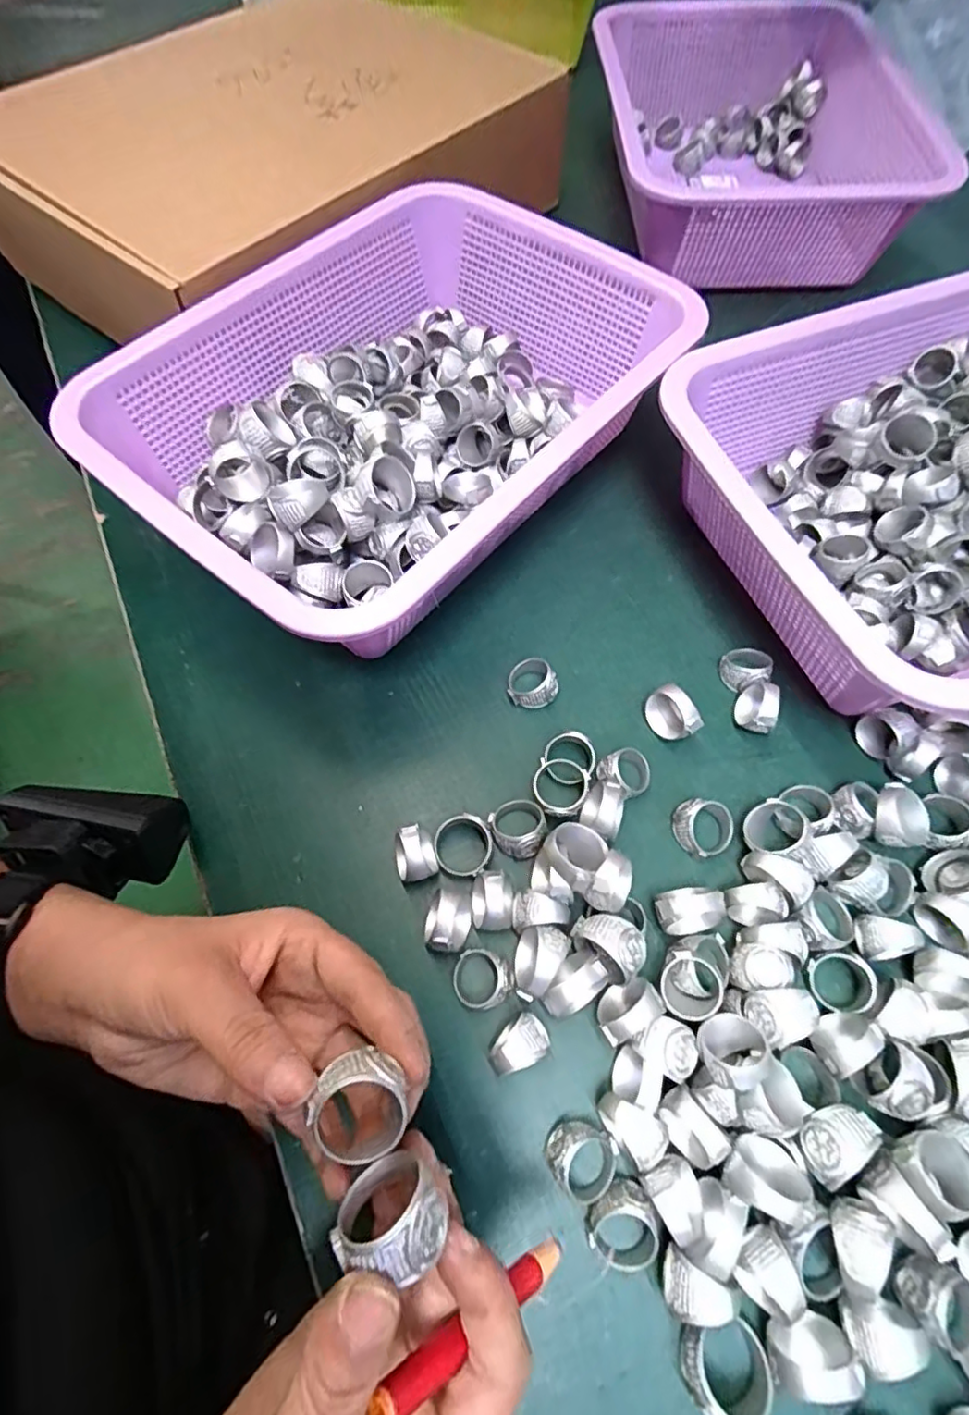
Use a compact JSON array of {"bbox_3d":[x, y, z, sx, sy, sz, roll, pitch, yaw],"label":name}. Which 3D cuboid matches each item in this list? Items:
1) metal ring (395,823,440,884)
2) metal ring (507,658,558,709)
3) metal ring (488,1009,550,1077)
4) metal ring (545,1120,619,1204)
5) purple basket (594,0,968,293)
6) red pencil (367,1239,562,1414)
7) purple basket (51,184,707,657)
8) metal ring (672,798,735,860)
[{"bbox_3d":[-0.032,0.067,0.272,0.018,0.021,0.022,-15,66,-6],"label":"metal ring"},{"bbox_3d":[0.026,-0.013,0.315,0.025,0.018,0.024,0,65,1],"label":"metal ring"},{"bbox_3d":[0.013,0.133,0.239,0.024,0.025,0.016,-27,68,-11],"label":"metal ring"},{"bbox_3d":[0.038,0.169,0.224,0.023,0.016,0.026,-40,71,-16],"label":"metal ring"},{"bbox_3d":[0.207,-0.459,0.490,0.225,0.077,0.293,-1,65,0],"label":"purple basket"},{"bbox_3d":[-0.001,0.167,0.164,0.006,0.072,0.009,-32,62,30],"label":"red pencil"},{"bbox_3d":[-0.044,-0.172,0.350,0.223,0.082,0.303,37,71,16],"label":"purple basket"},{"bbox_3d":[0.102,0.055,0.279,0.028,0.008,0.028,0,94,-2],"label":"metal ring"}]

